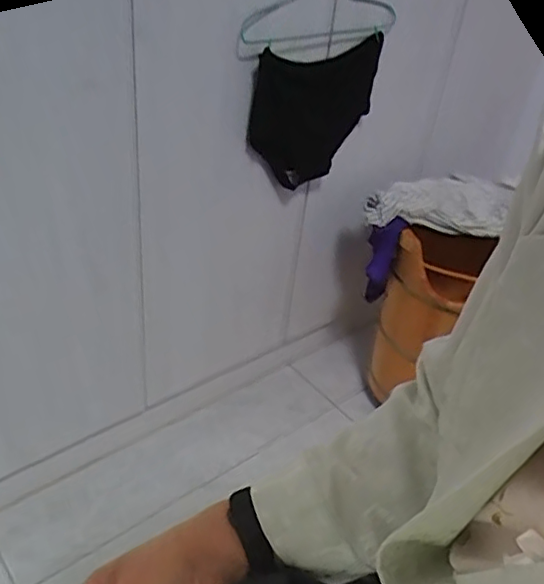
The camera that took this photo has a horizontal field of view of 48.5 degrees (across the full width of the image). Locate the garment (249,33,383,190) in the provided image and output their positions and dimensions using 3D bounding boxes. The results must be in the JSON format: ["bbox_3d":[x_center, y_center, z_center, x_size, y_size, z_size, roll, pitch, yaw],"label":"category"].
[{"bbox_3d":[0.068,-0.298,1.031,0.265,0.239,0.036,-26,47,-36],"label":"garment"}]

